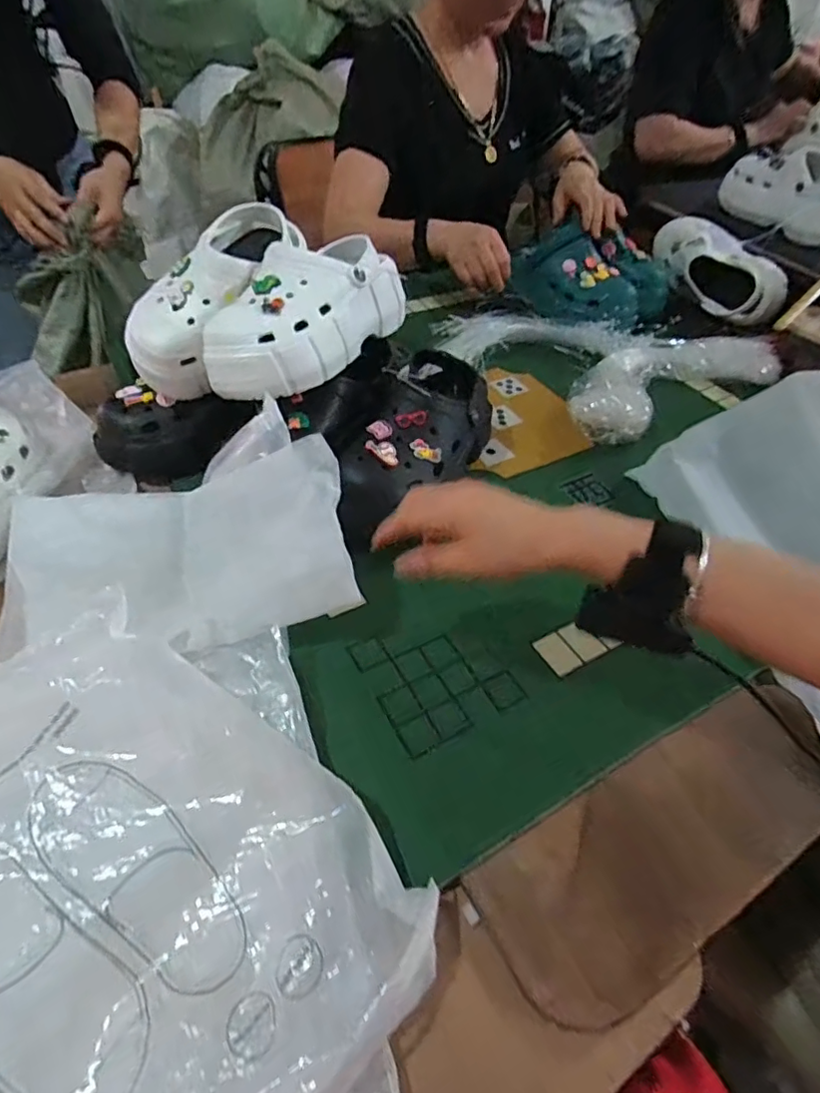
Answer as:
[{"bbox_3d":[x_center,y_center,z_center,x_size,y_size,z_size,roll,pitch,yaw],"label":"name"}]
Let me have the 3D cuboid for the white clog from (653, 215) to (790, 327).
[{"bbox_3d":[0.615,-0.555,1.137,0.113,0.118,0.295,-28,68,-29],"label":"white clog"}]

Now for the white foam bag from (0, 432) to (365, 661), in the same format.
[{"bbox_3d":[-0.208,0.012,0.521,0.310,0.045,0.161,-12,71,5],"label":"white foam bag"}]

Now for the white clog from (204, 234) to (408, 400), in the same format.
[{"bbox_3d":[-0.108,-0.254,0.616,0.114,0.086,0.235,25,52,19],"label":"white clog"}]

